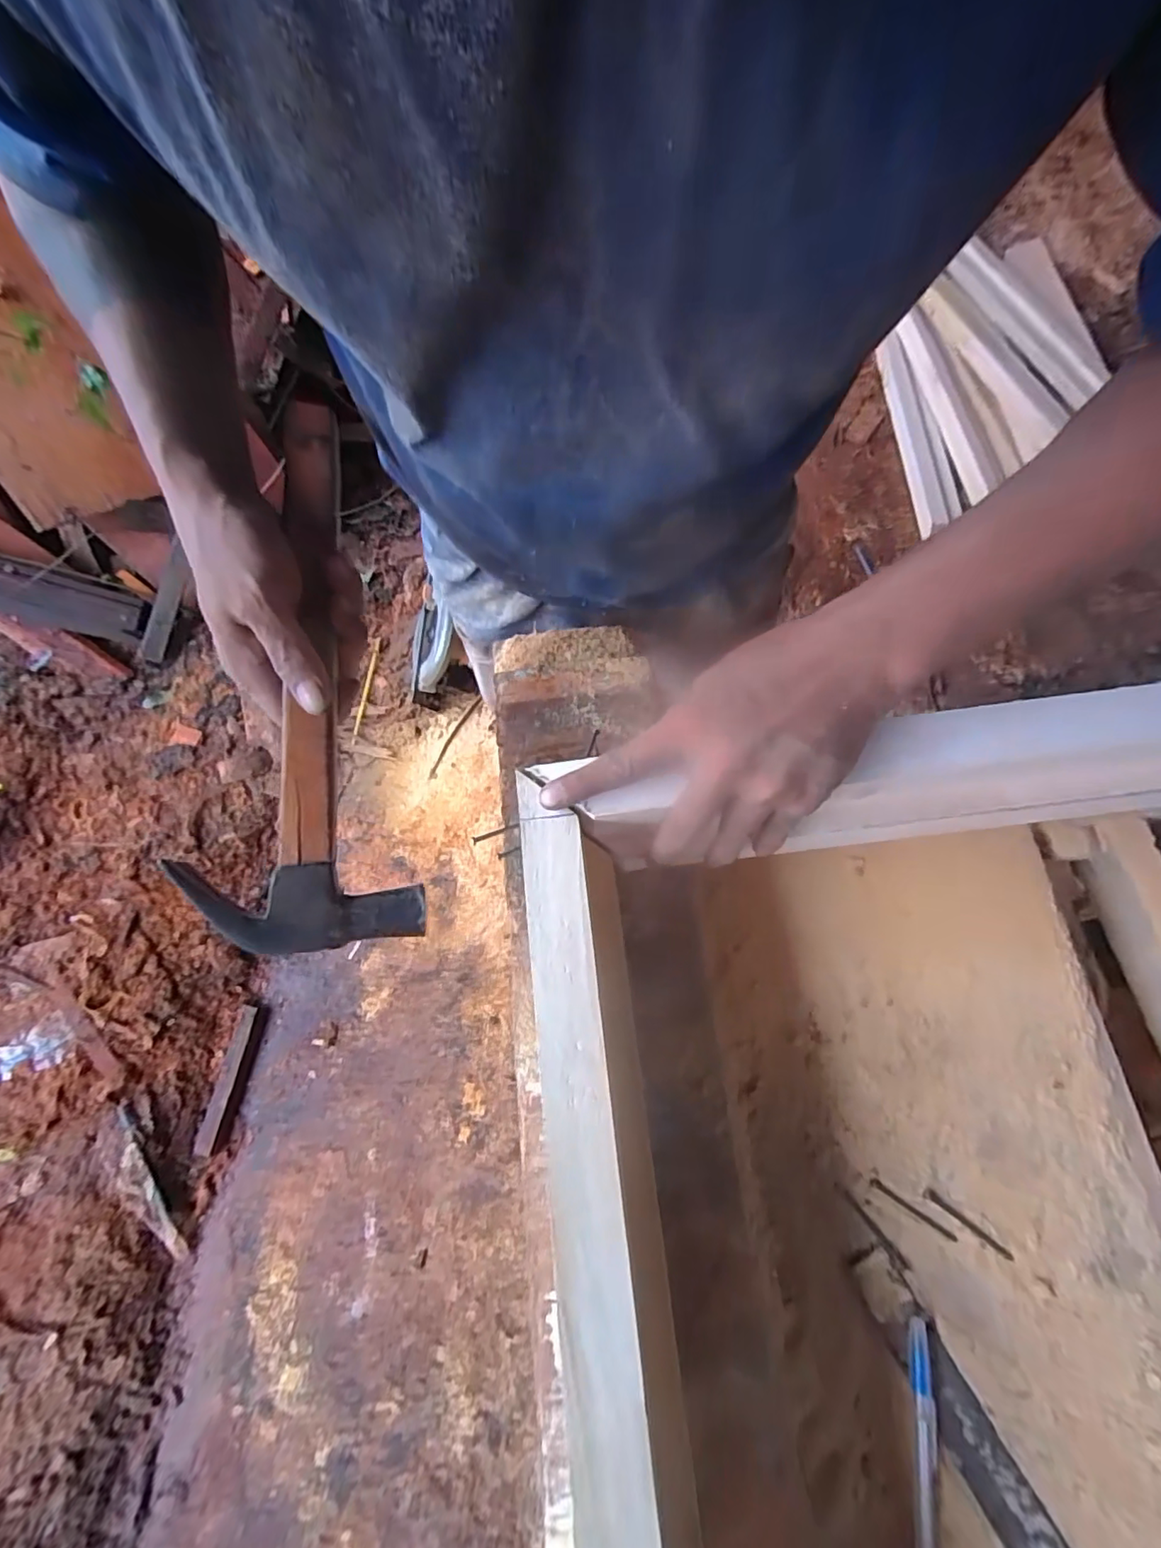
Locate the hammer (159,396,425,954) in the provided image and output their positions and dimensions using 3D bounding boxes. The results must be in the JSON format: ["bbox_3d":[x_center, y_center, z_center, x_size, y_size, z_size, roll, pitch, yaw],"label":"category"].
[{"bbox_3d":[-0.149,-0.066,0.311,0.110,0.028,0.310,-4,81,0],"label":"hammer"}]

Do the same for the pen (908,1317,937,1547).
[{"bbox_3d":[0.170,0.361,0.280,0.011,0.004,0.145,7,71,7],"label":"pen"}]

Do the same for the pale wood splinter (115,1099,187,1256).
[{"bbox_3d":[-0.784,0.739,1.017,0.042,0.028,0.291,-23,89,-7],"label":"pale wood splinter"}]

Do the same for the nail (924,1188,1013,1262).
[{"bbox_3d":[0.219,0.254,0.321,0.050,0.004,0.006,34,74,13],"label":"nail"}]

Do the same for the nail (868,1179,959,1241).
[{"bbox_3d":[0.191,0.251,0.325,0.050,0.004,0.005,33,74,13],"label":"nail"}]

